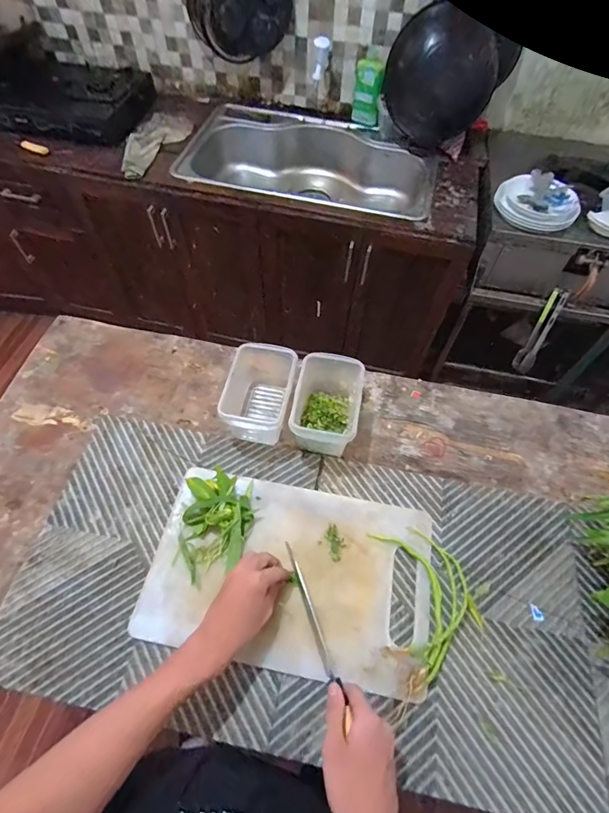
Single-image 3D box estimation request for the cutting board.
[{"bbox_3d":[-0.023,0.235,0.589,0.390,0.020,0.240,10,58,5],"label":"cutting board"}]

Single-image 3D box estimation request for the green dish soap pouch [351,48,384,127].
[{"bbox_3d":[0.220,-1.099,1.418,0.090,0.194,0.059,6,58,3],"label":"green dish soap pouch"}]

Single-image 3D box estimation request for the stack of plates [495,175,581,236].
[{"bbox_3d":[0.664,-0.592,1.175,0.203,0.049,0.167,5,58,3],"label":"stack of plates"}]

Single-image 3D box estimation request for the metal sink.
[{"bbox_3d":[-0.003,-0.802,1.478,0.892,0.228,0.525,16,59,8],"label":"metal sink"}]

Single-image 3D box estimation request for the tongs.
[{"bbox_3d":[0.744,-0.233,1.293,0.052,0.274,0.033,20,35,12],"label":"tongs"}]

